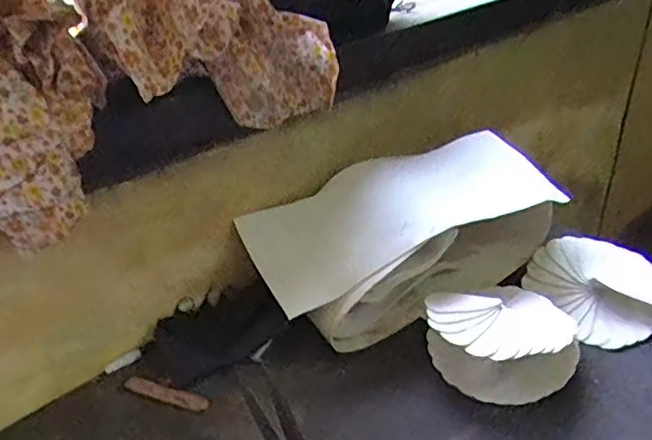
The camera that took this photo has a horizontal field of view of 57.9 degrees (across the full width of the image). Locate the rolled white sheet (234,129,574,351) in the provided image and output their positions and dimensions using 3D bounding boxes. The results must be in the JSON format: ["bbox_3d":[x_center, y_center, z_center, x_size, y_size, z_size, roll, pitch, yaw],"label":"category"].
[{"bbox_3d":[0.088,0.020,0.663,0.337,0.130,0.153,-18,35,-22],"label":"rolled white sheet"}]

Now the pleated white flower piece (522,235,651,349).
[{"bbox_3d":[0.293,0.072,0.640,0.114,0.045,0.137,-23,37,-29],"label":"pleated white flower piece"}]

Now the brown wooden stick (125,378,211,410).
[{"bbox_3d":[-0.153,0.167,0.567,0.091,0.004,0.016,9,34,18],"label":"brown wooden stick"}]

